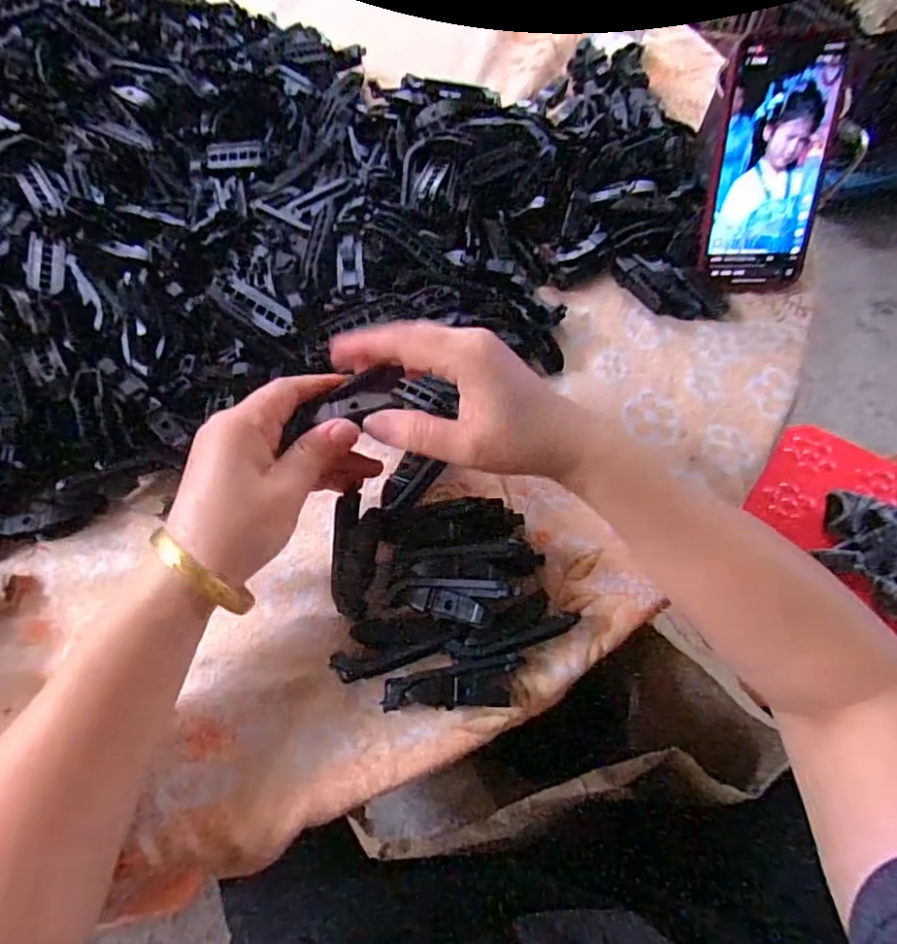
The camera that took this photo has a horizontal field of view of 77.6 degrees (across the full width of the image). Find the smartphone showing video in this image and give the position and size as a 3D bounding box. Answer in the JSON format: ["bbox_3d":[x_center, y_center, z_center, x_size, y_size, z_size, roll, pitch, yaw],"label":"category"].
[{"bbox_3d":[0.225,-0.210,0.392,0.076,0.153,0.009,0,28,7],"label":"smartphone showing video"}]

